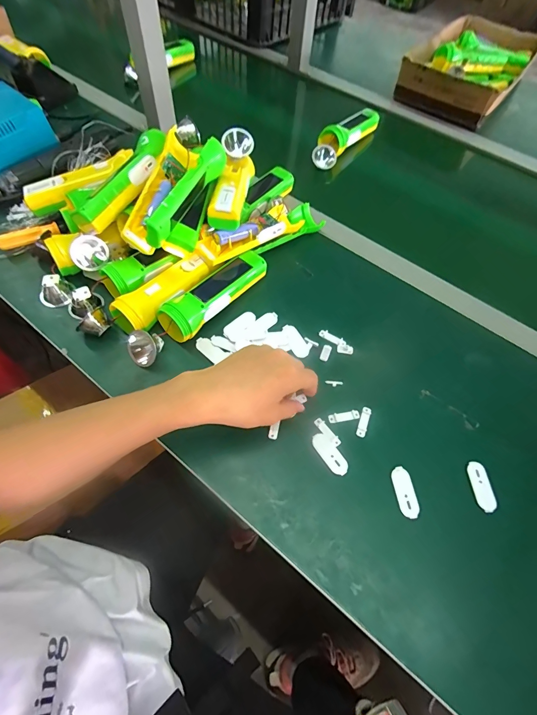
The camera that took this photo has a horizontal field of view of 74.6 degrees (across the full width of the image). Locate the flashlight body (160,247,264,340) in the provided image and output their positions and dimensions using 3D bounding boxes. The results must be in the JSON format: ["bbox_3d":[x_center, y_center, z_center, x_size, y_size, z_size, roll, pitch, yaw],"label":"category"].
[{"bbox_3d":[-0.068,-0.085,0.459,0.047,0.042,0.164,38,65,17],"label":"flashlight body"}]

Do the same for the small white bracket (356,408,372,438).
[{"bbox_3d":[0.110,0.074,0.406,0.010,0.004,0.038,20,61,8],"label":"small white bracket"}]

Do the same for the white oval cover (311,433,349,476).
[{"bbox_3d":[0.067,0.105,0.382,0.021,0.004,0.050,-29,65,-18],"label":"white oval cover"}]

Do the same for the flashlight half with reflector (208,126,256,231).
[{"bbox_3d":[-0.050,-0.239,0.479,0.045,0.054,0.164,7,60,1],"label":"flashlight half with reflector"}]

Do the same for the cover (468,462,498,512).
[{"bbox_3d":[0.227,0.137,0.374,0.019,0.004,0.050,-3,60,-5],"label":"cover"}]

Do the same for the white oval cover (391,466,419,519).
[{"bbox_3d":[0.143,0.141,0.369,0.020,0.004,0.050,-5,60,-6],"label":"white oval cover"}]

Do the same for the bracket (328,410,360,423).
[{"bbox_3d":[0.087,0.067,0.406,0.038,0.004,0.010,-8,60,-8],"label":"bracket"}]

